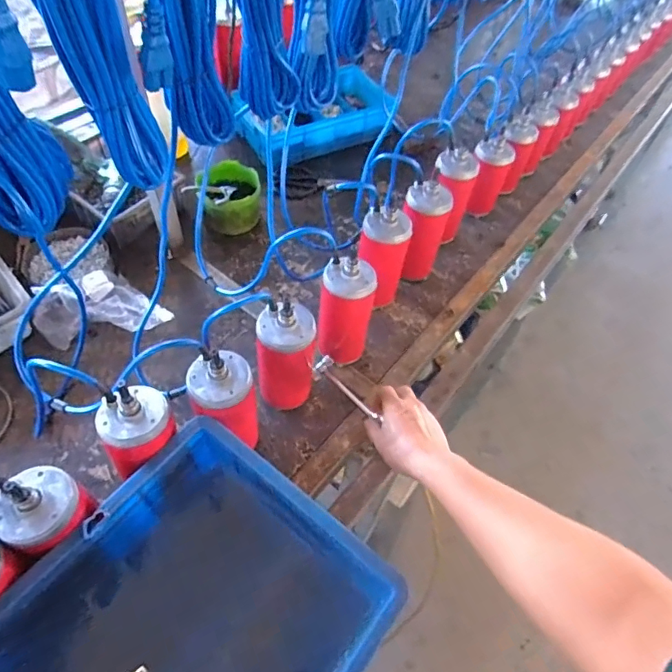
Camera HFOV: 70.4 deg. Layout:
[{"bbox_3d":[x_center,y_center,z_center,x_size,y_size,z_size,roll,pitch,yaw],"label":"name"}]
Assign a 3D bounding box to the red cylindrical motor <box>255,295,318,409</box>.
[{"bbox_3d":[-0.069,0.038,0.661,0.084,0.192,0.091,3,55,-4],"label":"red cylindrical motor"}]

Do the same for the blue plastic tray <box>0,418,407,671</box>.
[{"bbox_3d":[-0.169,0.338,0.482,0.291,0.186,0.395,35,59,18],"label":"blue plastic tray"}]

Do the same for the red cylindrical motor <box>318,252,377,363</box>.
[{"bbox_3d":[0.013,-0.029,0.721,0.070,0.188,0.064,3,55,-4],"label":"red cylindrical motor"}]

